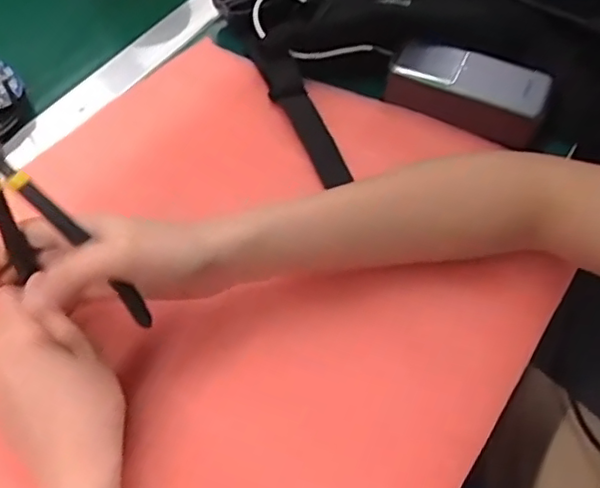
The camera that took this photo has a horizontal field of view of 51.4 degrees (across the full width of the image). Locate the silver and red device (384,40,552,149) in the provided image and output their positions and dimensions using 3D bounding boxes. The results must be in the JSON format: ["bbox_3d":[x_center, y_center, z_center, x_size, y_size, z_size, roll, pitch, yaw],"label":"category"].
[{"bbox_3d":[0.141,-0.133,0.523,0.132,0.044,0.055,21,59,11],"label":"silver and red device"}]

